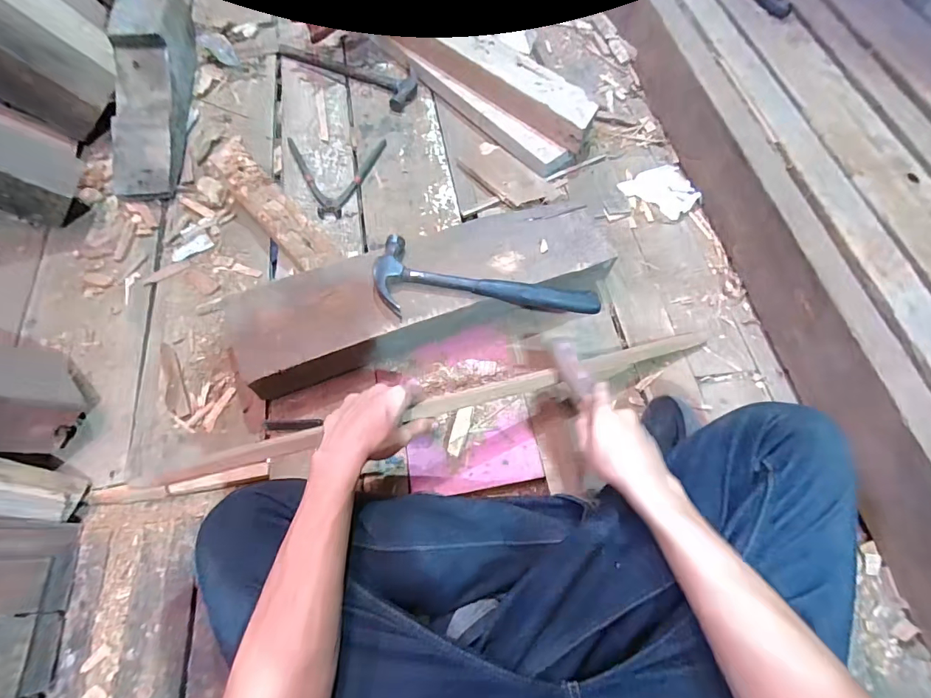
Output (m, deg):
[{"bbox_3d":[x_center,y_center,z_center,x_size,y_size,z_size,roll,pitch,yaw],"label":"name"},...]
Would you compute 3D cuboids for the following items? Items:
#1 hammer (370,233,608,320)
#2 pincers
[{"bbox_3d":[0.030,-0.103,0.639,0.313,0.032,0.117,2,65,-2],"label":"hammer"},{"bbox_3d":[-0.244,-0.326,0.829,0.184,0.016,0.204,-4,65,-4],"label":"pincers"}]

